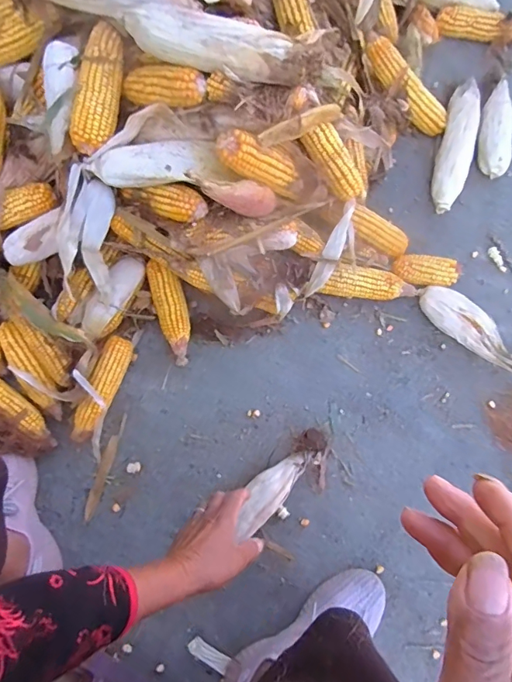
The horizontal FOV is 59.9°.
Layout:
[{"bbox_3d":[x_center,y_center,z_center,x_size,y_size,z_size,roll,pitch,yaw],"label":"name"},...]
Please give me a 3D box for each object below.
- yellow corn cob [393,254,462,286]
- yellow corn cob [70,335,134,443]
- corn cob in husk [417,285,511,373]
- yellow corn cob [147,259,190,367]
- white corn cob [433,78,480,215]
[{"bbox_3d":[0.280,-0.112,0.732,0.107,0.046,0.047,9,77,3],"label":"yellow corn cob"},{"bbox_3d":[-0.237,0.075,0.689,0.046,0.046,0.167,22,78,6],"label":"yellow corn cob"},{"bbox_3d":[0.350,-0.013,0.711,0.208,0.050,0.063,35,80,8],"label":"corn cob in husk"},{"bbox_3d":[-0.135,-0.047,0.718,0.051,0.047,0.173,-16,77,-3],"label":"yellow corn cob"},{"bbox_3d":[0.354,-0.348,0.784,0.057,0.046,0.264,15,78,4],"label":"white corn cob"}]

